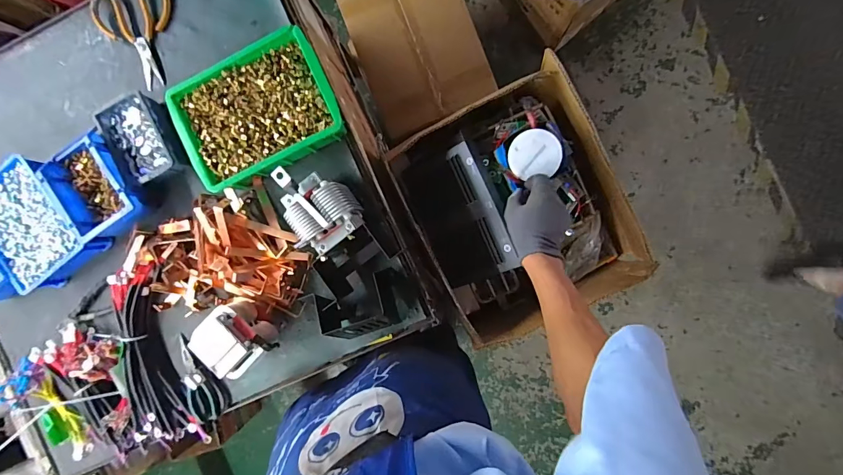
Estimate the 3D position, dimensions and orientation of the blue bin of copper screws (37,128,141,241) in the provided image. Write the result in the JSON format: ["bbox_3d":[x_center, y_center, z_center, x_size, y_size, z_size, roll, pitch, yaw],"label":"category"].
[{"bbox_3d":[-0.554,-0.087,0.699,0.123,0.069,0.176,-37,90,4],"label":"blue bin of copper screws"}]

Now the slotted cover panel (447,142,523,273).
[{"bbox_3d":[0.118,-0.057,0.775,0.054,0.011,0.254,-28,86,32],"label":"slotted cover panel"}]

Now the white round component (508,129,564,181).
[{"bbox_3d":[0.187,-0.138,0.665,0.083,0.019,0.073,-9,92,6],"label":"white round component"}]

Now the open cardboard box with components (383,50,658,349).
[{"bbox_3d":[0.178,-0.062,0.807,0.363,0.274,0.434,-28,90,4],"label":"open cardboard box with components"}]

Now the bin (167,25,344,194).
[{"bbox_3d":[-0.266,-0.201,0.668,0.247,0.065,0.178,-25,90,6],"label":"bin"}]

